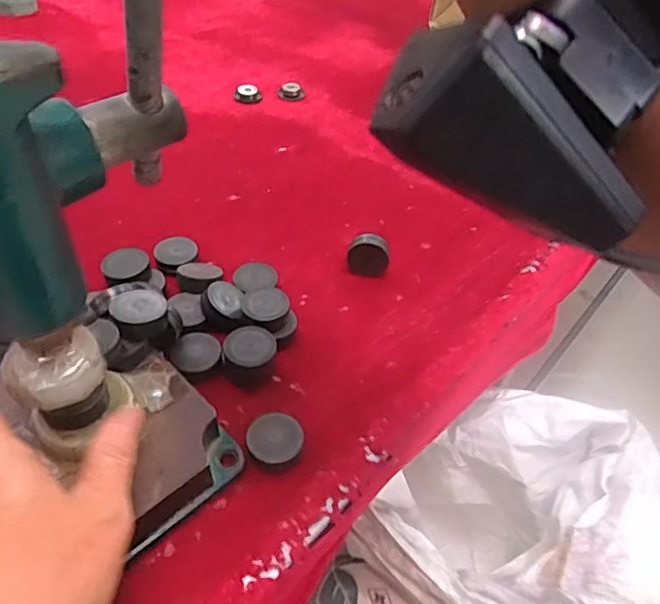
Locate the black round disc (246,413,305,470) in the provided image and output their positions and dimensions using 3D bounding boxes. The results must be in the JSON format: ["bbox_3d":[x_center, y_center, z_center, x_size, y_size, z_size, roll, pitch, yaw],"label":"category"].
[{"bbox_3d":[-0.032,0.081,0.332,0.032,0.010,0.032,3,44,-3],"label":"black round disc"}]

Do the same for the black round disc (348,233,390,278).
[{"bbox_3d":[0.031,-0.036,0.443,0.031,0.036,0.012,11,44,5],"label":"black round disc"}]

